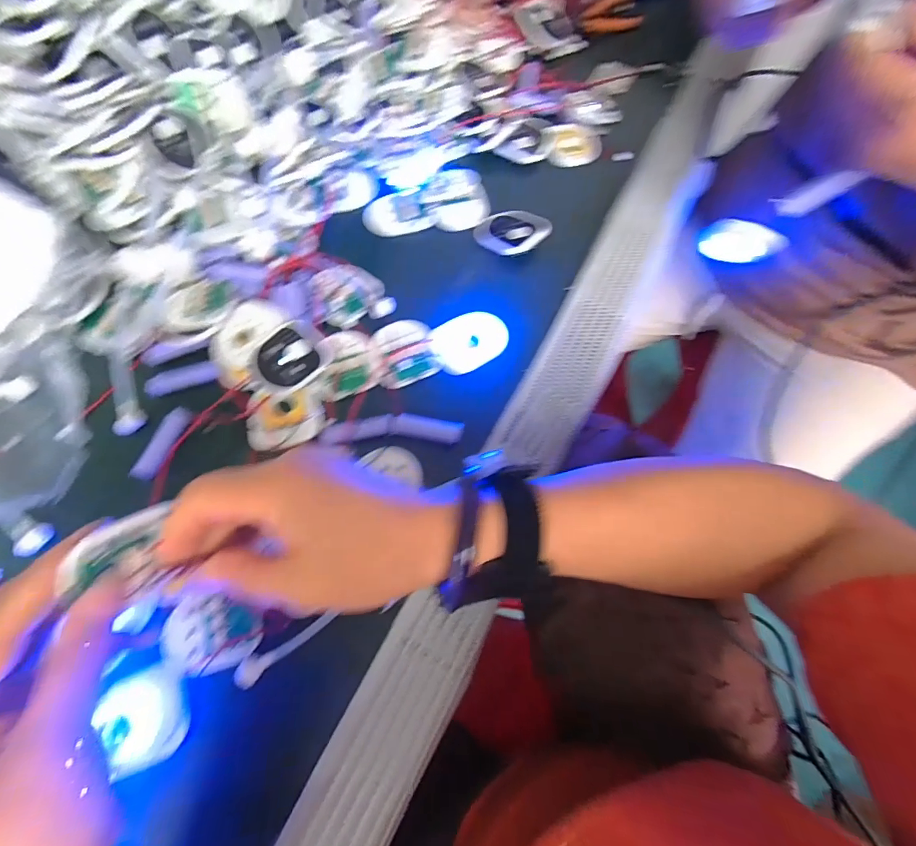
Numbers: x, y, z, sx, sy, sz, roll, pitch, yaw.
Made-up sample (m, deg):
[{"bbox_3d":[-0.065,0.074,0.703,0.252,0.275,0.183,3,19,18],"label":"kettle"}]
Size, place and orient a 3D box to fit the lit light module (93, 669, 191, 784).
[{"bbox_3d":[-0.186,0.174,0.262,0.047,0.010,0.049,-20,68,-8],"label":"lit light module"}]

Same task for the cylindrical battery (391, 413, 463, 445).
[{"bbox_3d":[-0.022,0.006,0.342,0.052,0.019,0.016,10,67,5],"label":"cylindrical battery"}]

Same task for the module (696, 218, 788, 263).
[{"bbox_3d":[0.269,-0.168,0.420,0.069,0.035,0.016,17,68,8],"label":"module"}]

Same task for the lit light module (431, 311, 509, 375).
[{"bbox_3d":[0.010,-0.070,0.373,0.061,0.004,0.048,-29,70,-11],"label":"lit light module"}]

